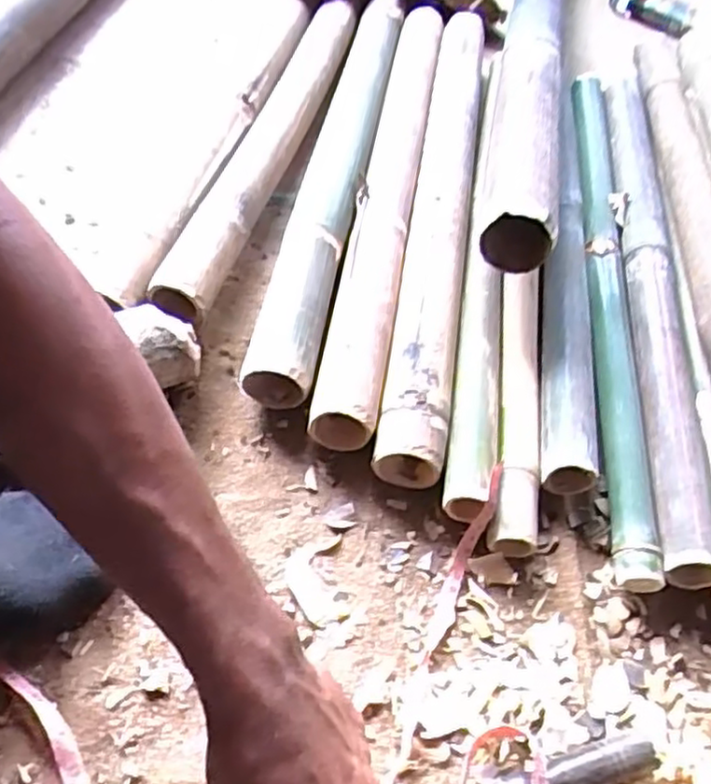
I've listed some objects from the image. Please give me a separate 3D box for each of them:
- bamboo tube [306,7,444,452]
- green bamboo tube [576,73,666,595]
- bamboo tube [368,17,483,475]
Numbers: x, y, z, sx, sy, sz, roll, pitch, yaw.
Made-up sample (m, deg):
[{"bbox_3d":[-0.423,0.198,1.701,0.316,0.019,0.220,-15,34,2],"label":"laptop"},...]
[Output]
[{"bbox_3d":[0.035,-0.213,0.742,0.052,0.050,0.628,10,54,2],"label":"bamboo tube"},{"bbox_3d":[0.238,-0.118,0.712,0.051,0.050,0.645,8,53,1],"label":"green bamboo tube"},{"bbox_3d":[0.089,-0.198,0.734,0.057,0.069,0.646,10,53,2],"label":"bamboo tube"}]

